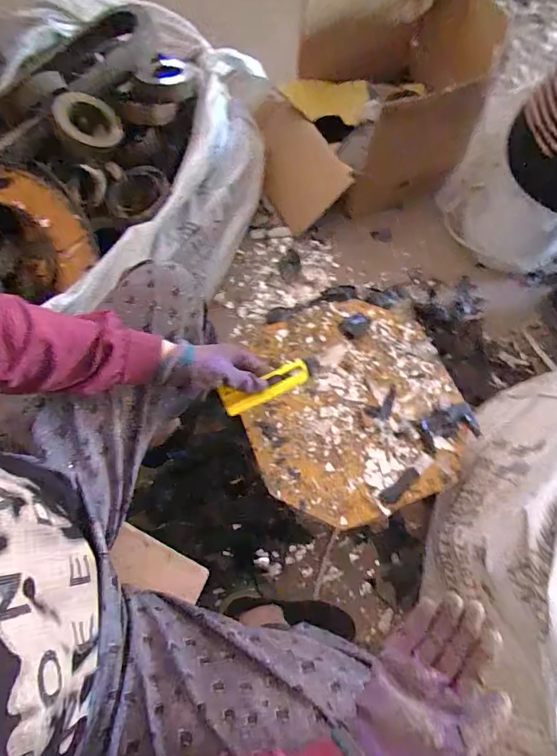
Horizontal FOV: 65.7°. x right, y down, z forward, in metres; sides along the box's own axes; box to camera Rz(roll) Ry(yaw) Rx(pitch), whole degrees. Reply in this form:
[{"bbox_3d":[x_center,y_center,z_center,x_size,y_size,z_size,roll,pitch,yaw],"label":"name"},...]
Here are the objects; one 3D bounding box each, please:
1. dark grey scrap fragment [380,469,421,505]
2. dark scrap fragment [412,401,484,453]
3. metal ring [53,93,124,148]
[{"bbox_3d":[0.188,0.167,0.664,0.073,0.006,0.023,-36,74,-16],"label":"dark grey scrap fragment"},{"bbox_3d":[0.278,0.079,0.706,0.107,0.019,0.060,-18,70,-10],"label":"dark scrap fragment"},{"bbox_3d":[-0.353,-0.474,0.804,0.115,0.027,0.088,2,82,-23],"label":"metal ring"}]

